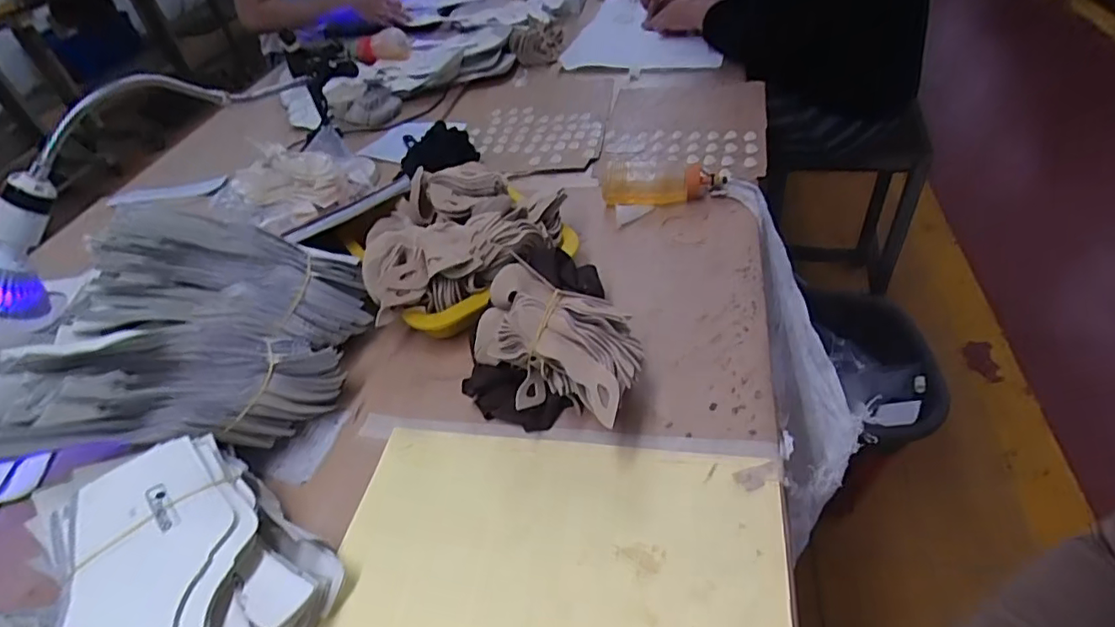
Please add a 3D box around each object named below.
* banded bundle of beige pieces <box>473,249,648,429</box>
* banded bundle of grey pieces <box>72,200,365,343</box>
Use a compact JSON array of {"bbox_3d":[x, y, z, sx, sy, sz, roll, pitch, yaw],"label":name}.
[{"bbox_3d":[-0.004,0.020,0.469,0.146,0.061,0.094,16,50,25],"label":"banded bundle of beige pieces"},{"bbox_3d":[-0.279,-0.026,0.505,0.212,0.079,0.073,11,37,-25],"label":"banded bundle of grey pieces"}]

